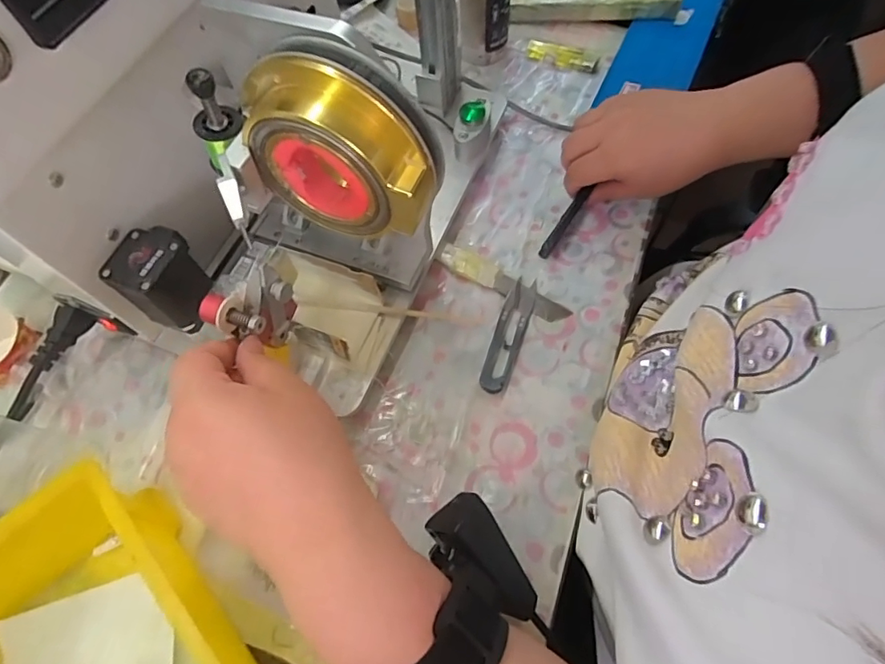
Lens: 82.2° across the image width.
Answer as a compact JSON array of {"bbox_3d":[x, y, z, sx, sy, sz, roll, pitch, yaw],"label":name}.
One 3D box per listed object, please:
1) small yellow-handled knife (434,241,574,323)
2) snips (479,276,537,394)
[{"bbox_3d":[0.049,-0.042,0.420,0.118,0.009,0.025,31,69,11],"label":"small yellow-handled knife"},{"bbox_3d":[0.052,0.002,0.398,0.023,0.009,0.101,17,65,11],"label":"snips"}]

